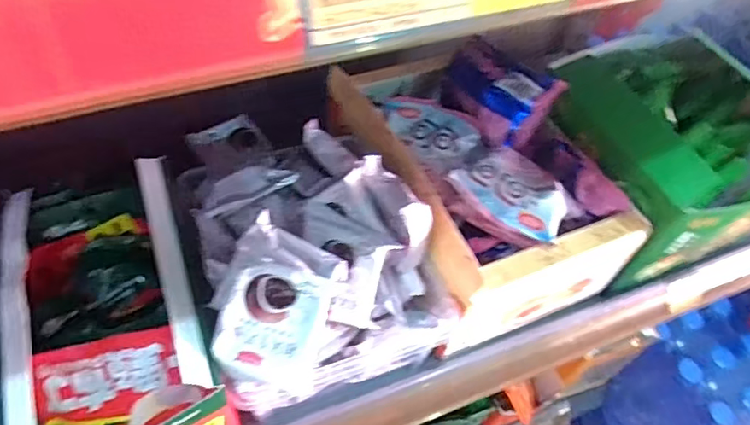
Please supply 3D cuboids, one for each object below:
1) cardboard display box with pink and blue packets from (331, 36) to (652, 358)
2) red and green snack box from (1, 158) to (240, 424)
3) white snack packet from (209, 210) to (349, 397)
[{"bbox_3d":[0.086,-0.038,0.476,0.177,0.115,0.250,-19,55,-19],"label":"cardboard display box with pink and blue packets"},{"bbox_3d":[-0.173,0.076,0.375,0.112,0.098,0.194,-14,53,-16],"label":"red and green snack box"},{"bbox_3d":[-0.062,0.052,0.337,0.073,0.035,0.097,15,51,7],"label":"white snack packet"}]

